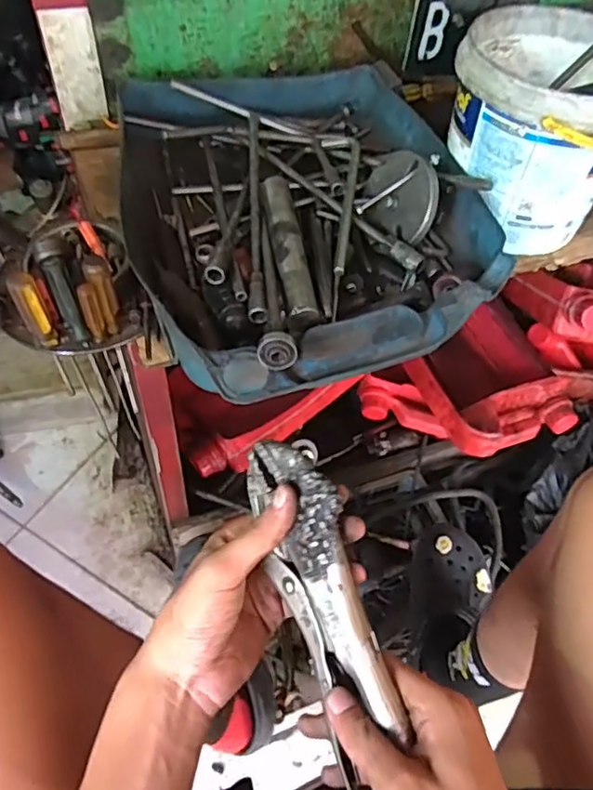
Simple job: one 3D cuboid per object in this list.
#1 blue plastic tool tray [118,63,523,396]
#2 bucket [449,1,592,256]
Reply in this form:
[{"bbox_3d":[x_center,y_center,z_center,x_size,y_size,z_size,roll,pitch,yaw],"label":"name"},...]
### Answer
[{"bbox_3d":[0.008,-0.196,0.647,0.364,0.077,0.455,-15,57,-15],"label":"blue plastic tool tray"},{"bbox_3d":[0.266,-0.292,0.665,0.191,0.172,0.213,21,55,11],"label":"bucket"}]

